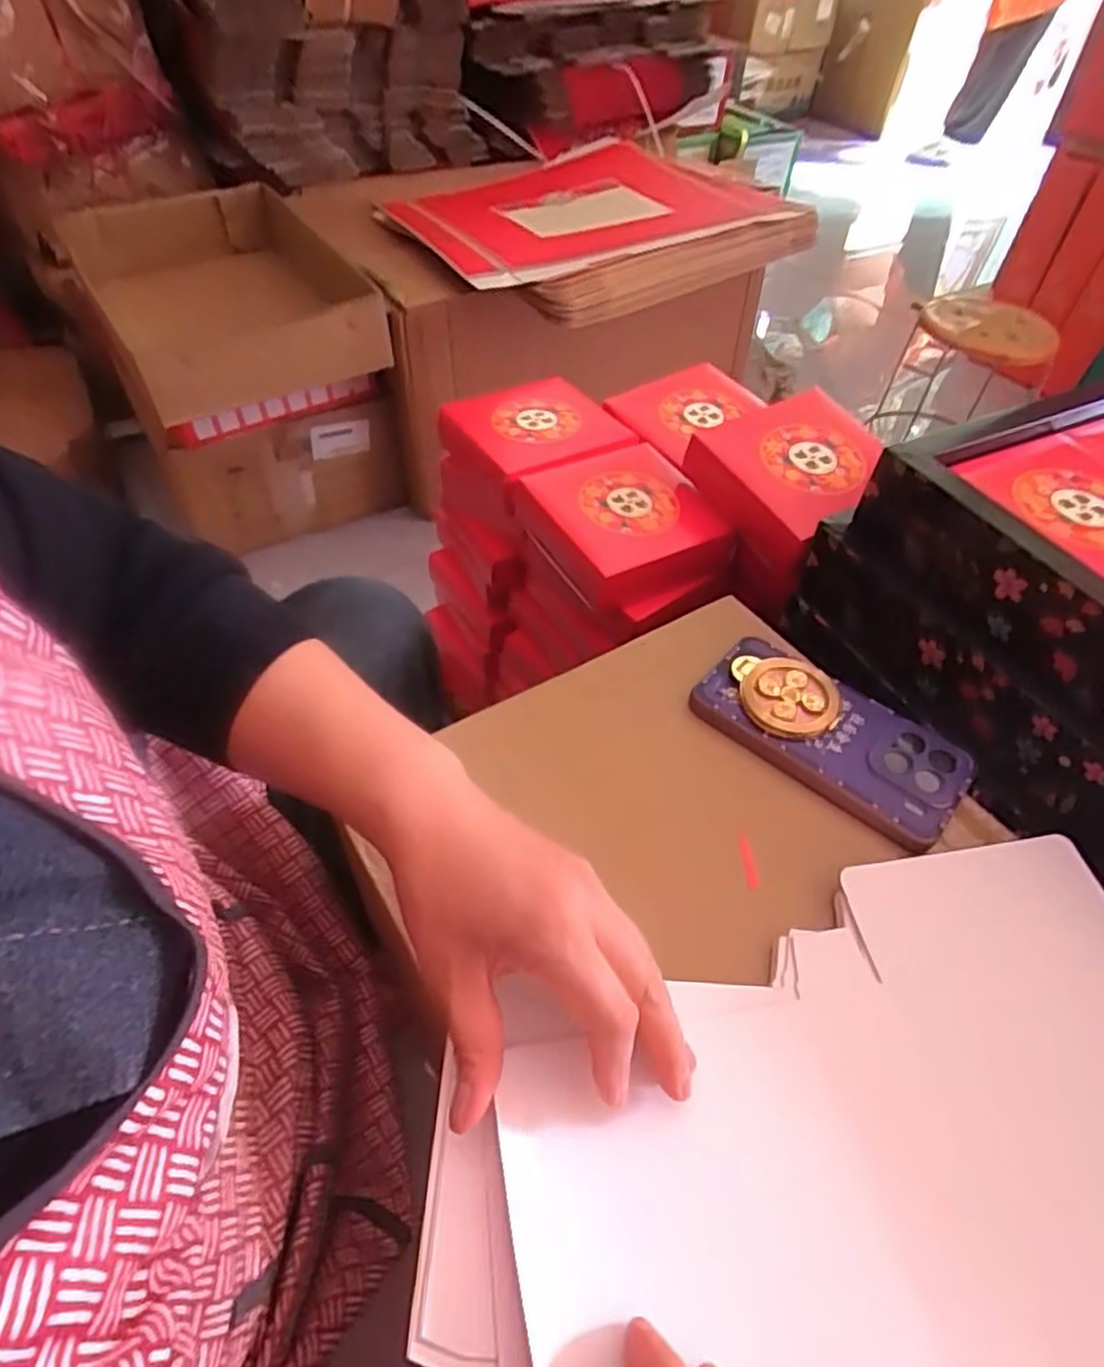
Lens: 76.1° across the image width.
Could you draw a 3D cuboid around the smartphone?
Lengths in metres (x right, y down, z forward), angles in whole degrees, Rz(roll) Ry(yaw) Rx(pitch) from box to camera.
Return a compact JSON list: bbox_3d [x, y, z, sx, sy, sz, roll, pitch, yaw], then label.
[{"bbox_3d":[0.159,0.026,0.406,0.149,0.010,0.073,33,57,25],"label":"smartphone"}]

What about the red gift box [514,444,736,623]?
[{"bbox_3d":[0.058,-0.126,0.569,0.138,0.058,0.136,-22,56,-20],"label":"red gift box"}]

